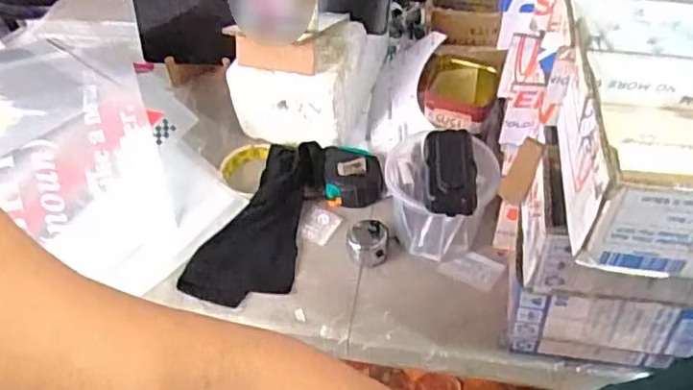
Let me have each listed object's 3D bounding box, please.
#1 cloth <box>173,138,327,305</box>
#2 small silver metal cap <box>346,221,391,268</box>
[{"bbox_3d":[-0.089,0.037,0.740,0.112,0.032,0.218,22,68,21],"label":"cloth"},{"bbox_3d":[0.024,0.050,0.704,0.045,0.034,0.046,2,48,4],"label":"small silver metal cap"}]

